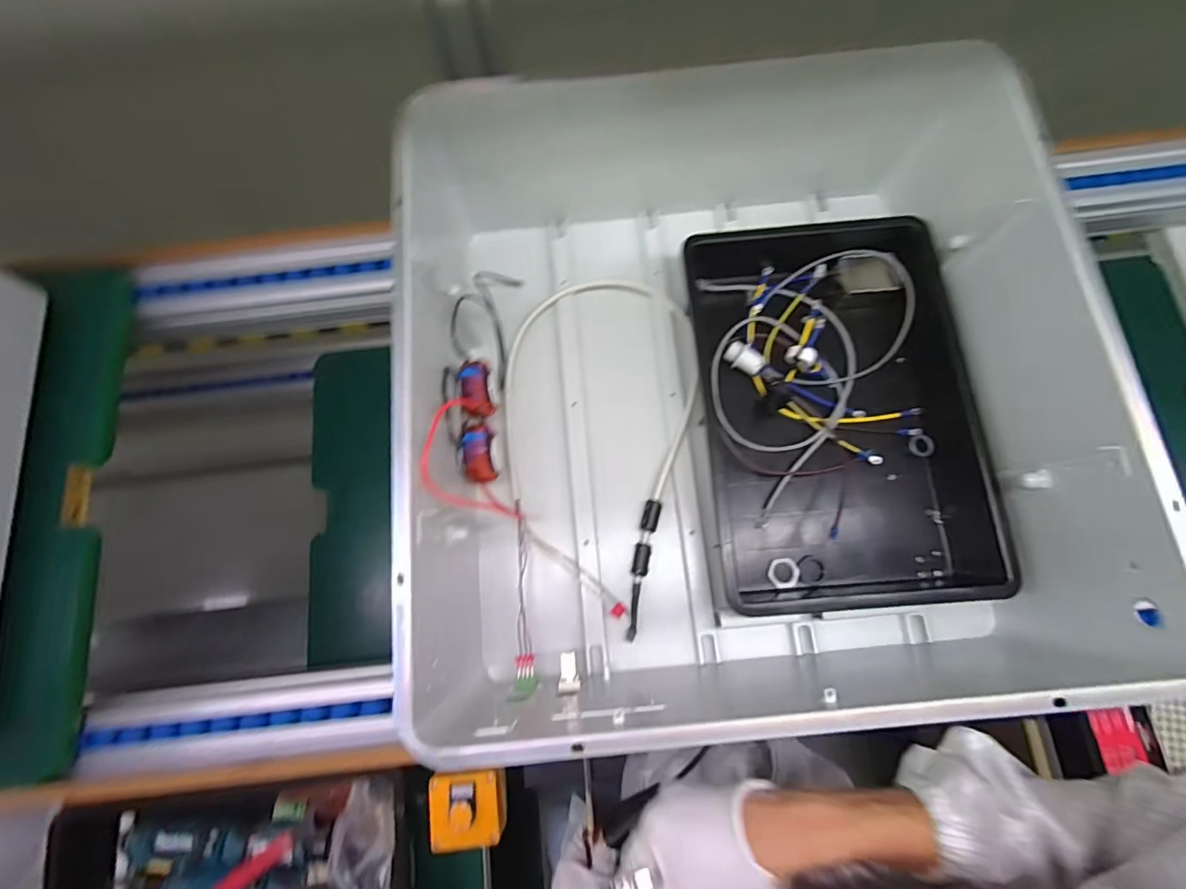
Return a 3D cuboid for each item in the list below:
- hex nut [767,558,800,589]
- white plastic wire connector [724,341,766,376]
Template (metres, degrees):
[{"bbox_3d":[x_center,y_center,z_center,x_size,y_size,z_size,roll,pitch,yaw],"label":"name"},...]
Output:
[{"bbox_3d":[0.216,0.146,0.573,0.034,0.010,0.033,-1,77,3],"label":"hex nut"},{"bbox_3d":[0.184,-0.104,0.617,0.046,0.025,0.029,36,82,10],"label":"white plastic wire connector"}]

